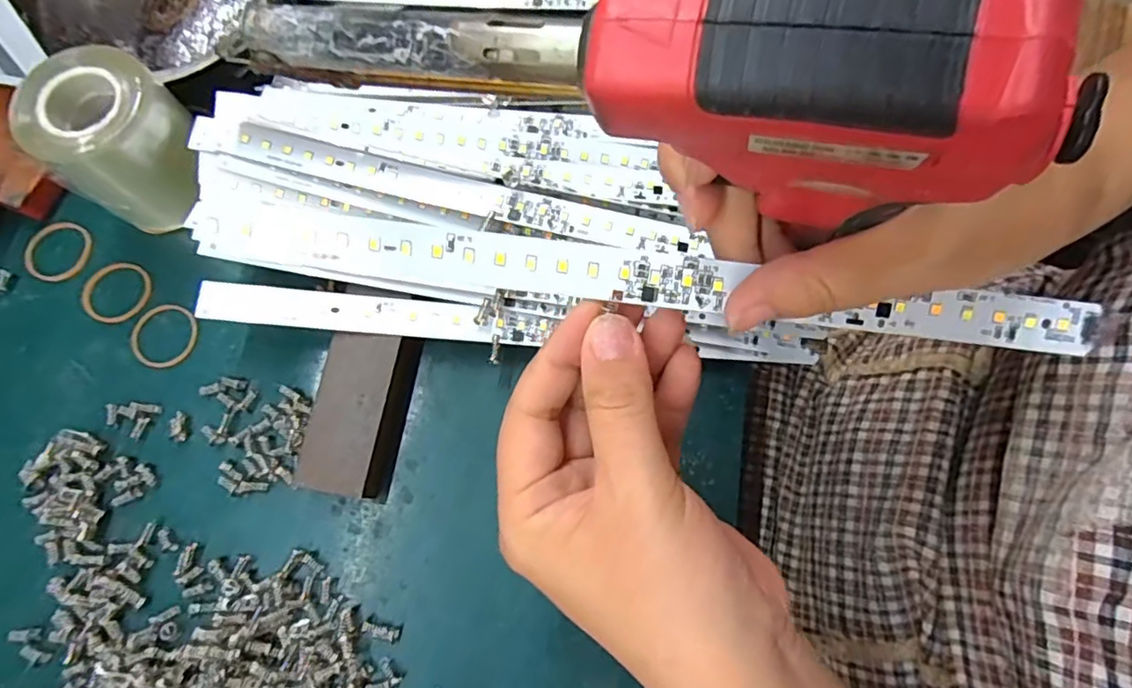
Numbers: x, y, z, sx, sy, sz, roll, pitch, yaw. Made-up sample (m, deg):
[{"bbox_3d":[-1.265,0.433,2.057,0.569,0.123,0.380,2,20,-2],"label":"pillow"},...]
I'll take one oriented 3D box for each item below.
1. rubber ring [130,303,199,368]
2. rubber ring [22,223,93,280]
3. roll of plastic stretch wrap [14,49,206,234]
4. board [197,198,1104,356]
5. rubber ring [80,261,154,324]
[{"bbox_3d":[-0.199,-0.005,0.295,0.033,0.004,0.032,0,74,0],"label":"rubber ring"},{"bbox_3d":[-0.260,-0.048,0.307,0.030,0.004,0.032,0,74,0],"label":"rubber ring"},{"bbox_3d":[-0.205,-0.093,0.284,0.059,0.069,0.053,-41,79,-11],"label":"roll of plastic stretch wrap"},{"bbox_3d":[0.026,-0.021,0.191,0.278,0.004,0.018,7,97,-1],"label":"board"},{"bbox_3d":[-0.227,-0.027,0.300,0.033,0.004,0.032,0,74,0],"label":"rubber ring"}]

